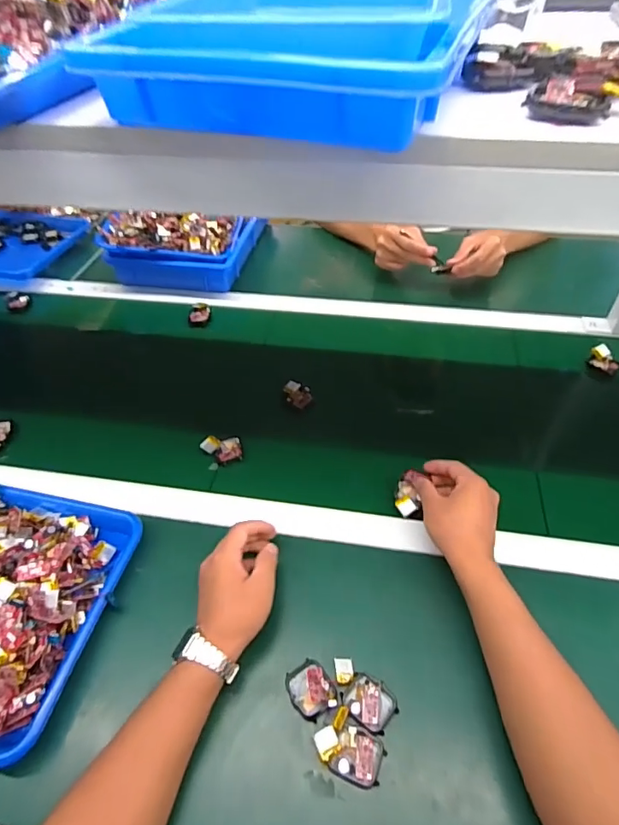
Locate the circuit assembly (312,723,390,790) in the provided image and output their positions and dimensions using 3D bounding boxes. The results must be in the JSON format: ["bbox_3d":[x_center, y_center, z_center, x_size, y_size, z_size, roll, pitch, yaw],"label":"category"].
[{"bbox_3d":[0.034,0.296,0.427,0.059,0.010,0.038,14,49,15],"label":"circuit assembly"}]

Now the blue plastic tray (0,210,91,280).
[{"bbox_3d":[-0.663,-0.365,1.044,0.346,0.031,0.230,7,48,9],"label":"blue plastic tray"}]

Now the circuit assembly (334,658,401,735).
[{"bbox_3d":[0.047,0.262,0.457,0.067,0.008,0.041,31,56,28],"label":"circuit assembly"}]

